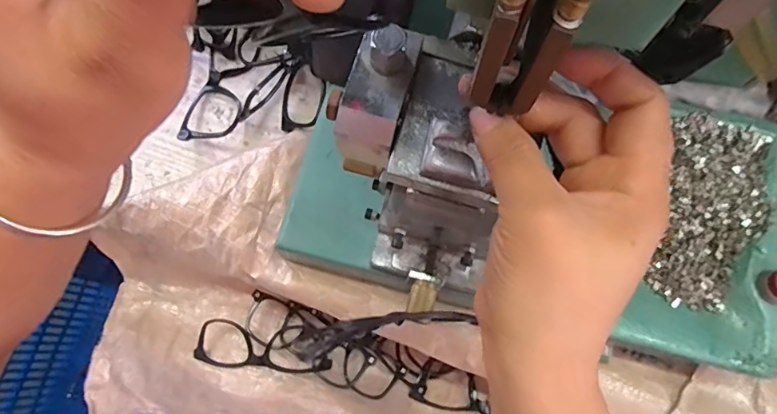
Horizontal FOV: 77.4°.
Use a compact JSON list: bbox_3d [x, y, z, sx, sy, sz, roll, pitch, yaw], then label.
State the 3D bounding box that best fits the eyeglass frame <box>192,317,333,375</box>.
[{"bbox_3d":[-0.129,0.142,0.495,0.142,0.020,0.047,4,74,2],"label":"eyeglass frame"}]

